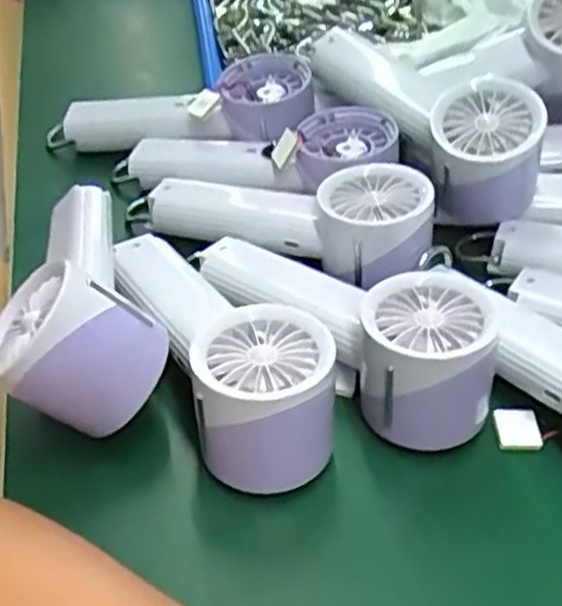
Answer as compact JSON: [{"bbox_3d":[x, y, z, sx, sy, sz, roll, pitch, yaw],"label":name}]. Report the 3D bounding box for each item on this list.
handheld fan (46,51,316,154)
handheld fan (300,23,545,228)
[{"bbox_3d":[-0.072,-0.134,0.519,0.193,0.039,0.064,-5,42,17],"label":"handheld fan"},{"bbox_3d":[0.083,-0.116,0.468,0.056,0.075,0.172,-26,50,-26],"label":"handheld fan"}]

